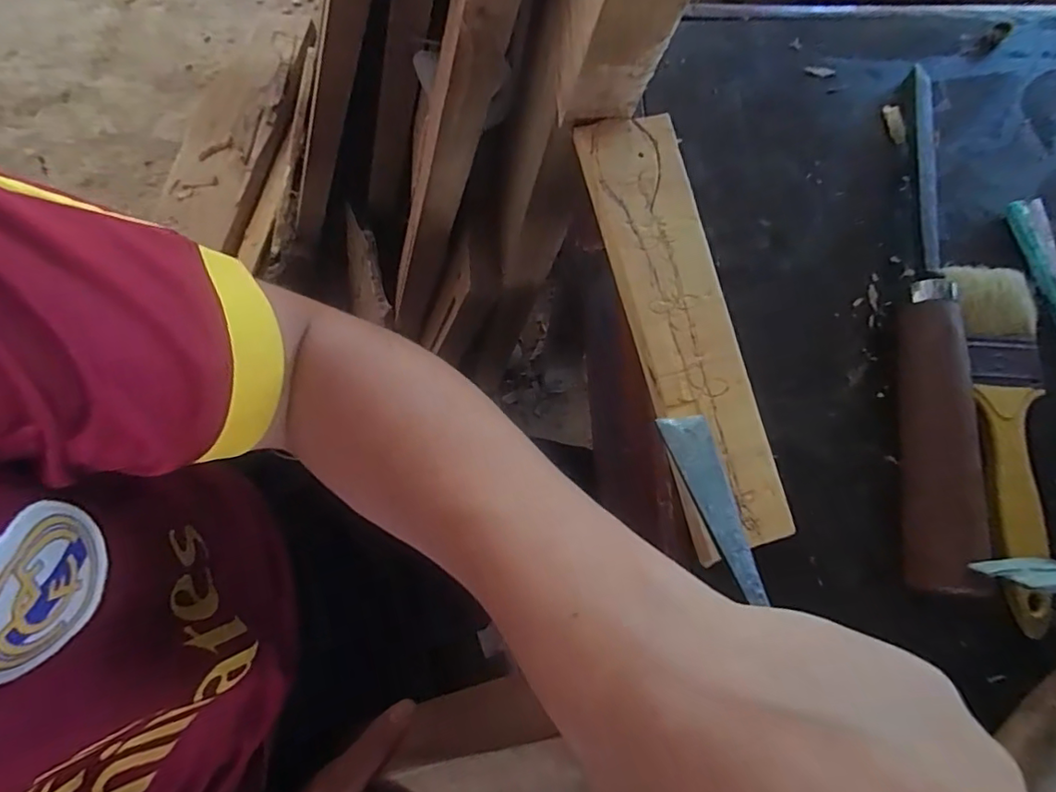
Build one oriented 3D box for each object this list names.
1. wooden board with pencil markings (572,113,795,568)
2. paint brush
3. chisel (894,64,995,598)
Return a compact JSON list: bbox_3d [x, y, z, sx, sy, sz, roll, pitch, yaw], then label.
[{"bbox_3d":[0.074,-0.040,0.283,0.050,0.020,0.228,-11,75,-4],"label":"wooden board with pencil markings"},{"bbox_3d":[0.232,0.016,0.263,0.053,0.014,0.174,1,75,-1],"label":"paint brush"},{"bbox_3d":[0.200,-0.052,0.279,0.028,0.034,0.286,9,75,1],"label":"chisel"}]

